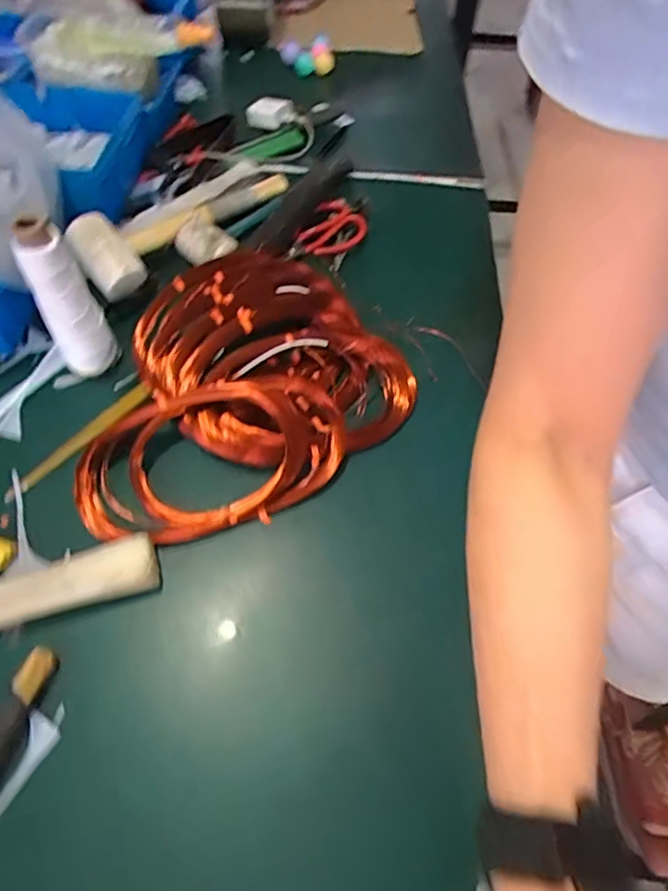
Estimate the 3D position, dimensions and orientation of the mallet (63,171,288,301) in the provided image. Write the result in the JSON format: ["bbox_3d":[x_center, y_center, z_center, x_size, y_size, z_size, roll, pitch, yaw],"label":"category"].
[{"bbox_3d":[-0.183,-0.293,0.694,0.079,0.060,0.305,35,62,17],"label":"mallet"}]

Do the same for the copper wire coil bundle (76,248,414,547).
[{"bbox_3d":[-0.112,-0.065,0.564,0.310,0.048,0.279,-25,63,-17],"label":"copper wire coil bundle"}]

